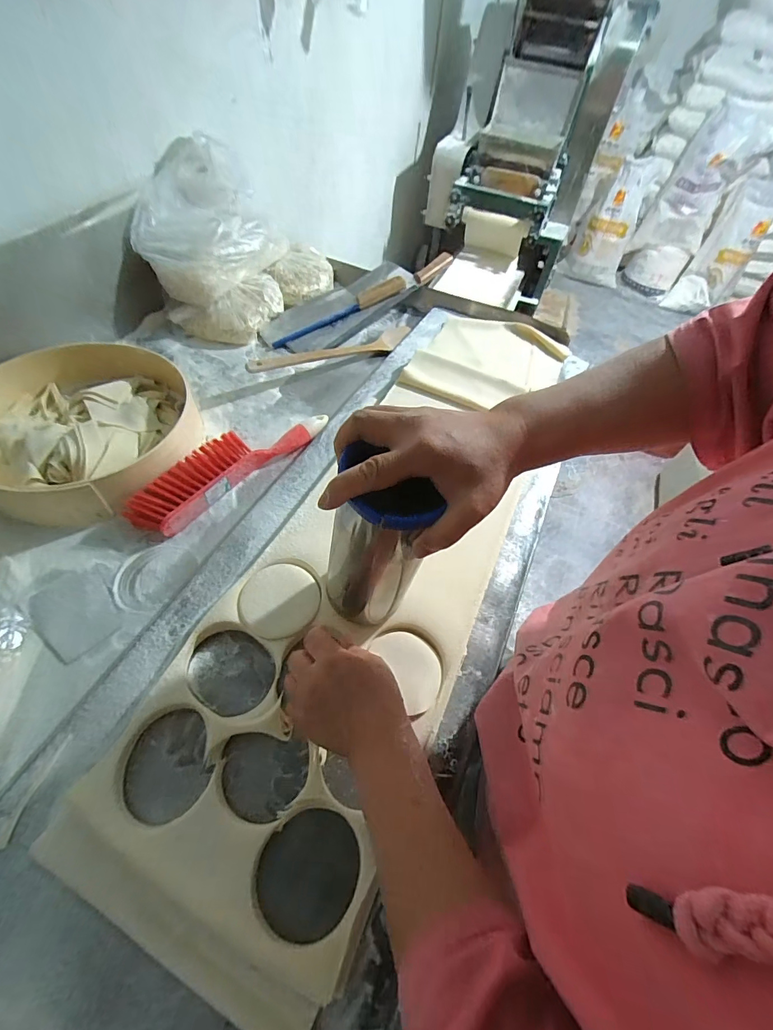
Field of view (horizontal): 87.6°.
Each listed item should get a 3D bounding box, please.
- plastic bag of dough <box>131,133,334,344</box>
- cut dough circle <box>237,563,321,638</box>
[{"bbox_3d":[-0.300,-0.531,0.797,0.263,0.224,0.343,38,59,19],"label":"plastic bag of dough"},{"bbox_3d":[-0.119,0.097,0.455,0.083,0.023,0.083,3,55,-5],"label":"cut dough circle"}]

